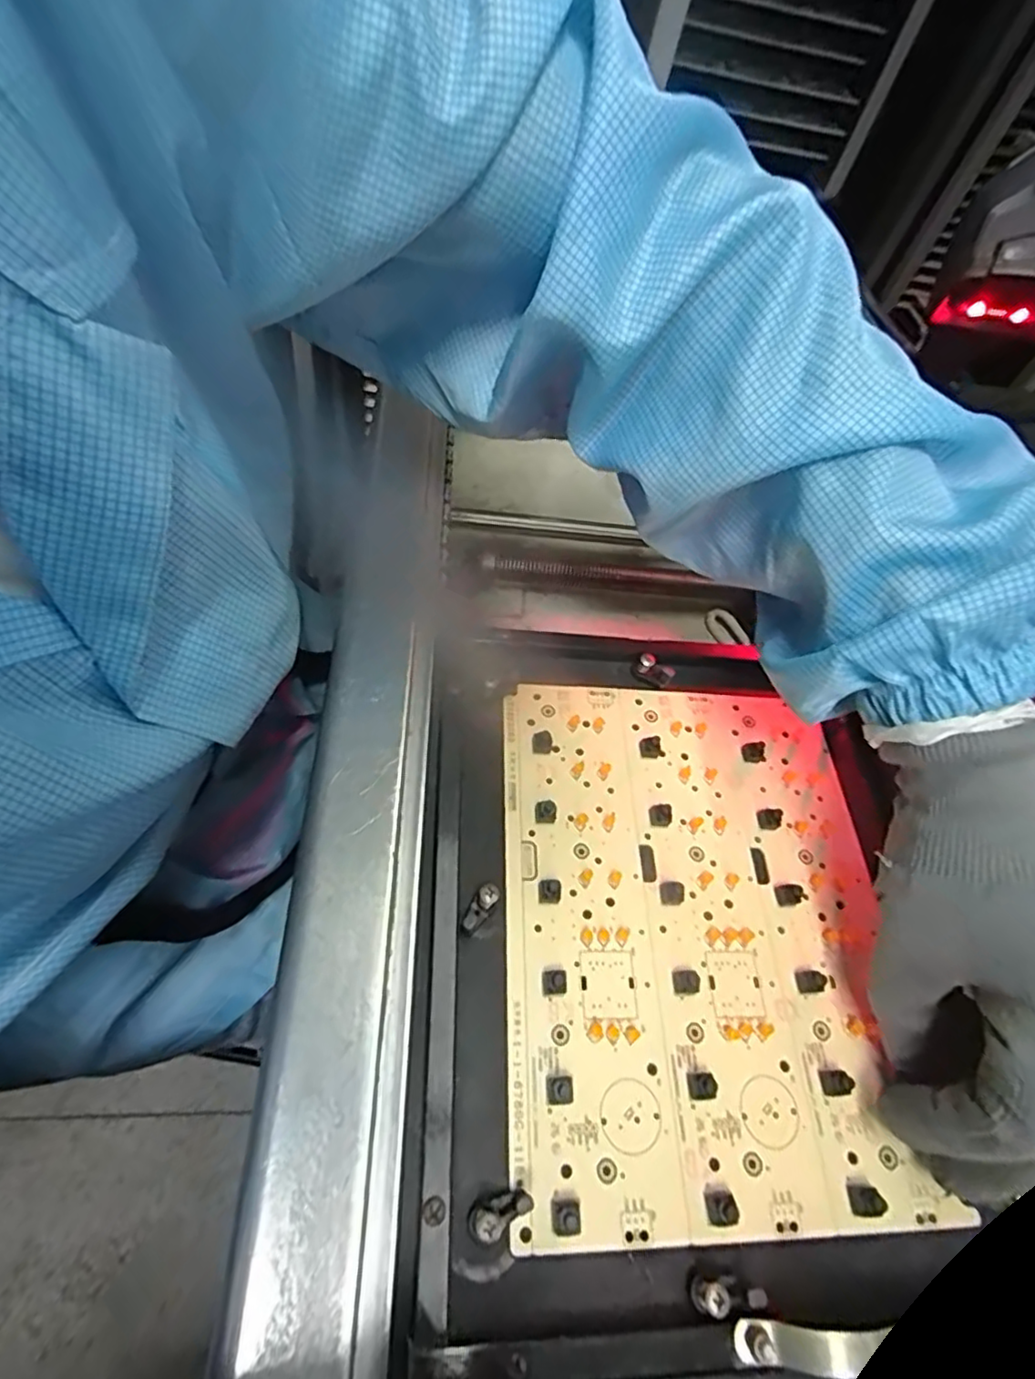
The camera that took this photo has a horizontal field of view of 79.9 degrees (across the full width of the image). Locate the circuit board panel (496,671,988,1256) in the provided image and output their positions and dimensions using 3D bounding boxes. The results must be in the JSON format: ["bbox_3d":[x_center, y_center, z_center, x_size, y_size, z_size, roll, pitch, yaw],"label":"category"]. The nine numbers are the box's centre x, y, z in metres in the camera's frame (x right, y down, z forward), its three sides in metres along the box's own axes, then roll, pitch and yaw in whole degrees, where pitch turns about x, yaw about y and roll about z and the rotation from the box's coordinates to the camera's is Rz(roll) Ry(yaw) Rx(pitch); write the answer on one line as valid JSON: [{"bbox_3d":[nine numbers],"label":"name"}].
[{"bbox_3d":[0.074,0.094,0.264,0.162,0.007,0.219,2,58,-7],"label":"circuit board panel"}]

